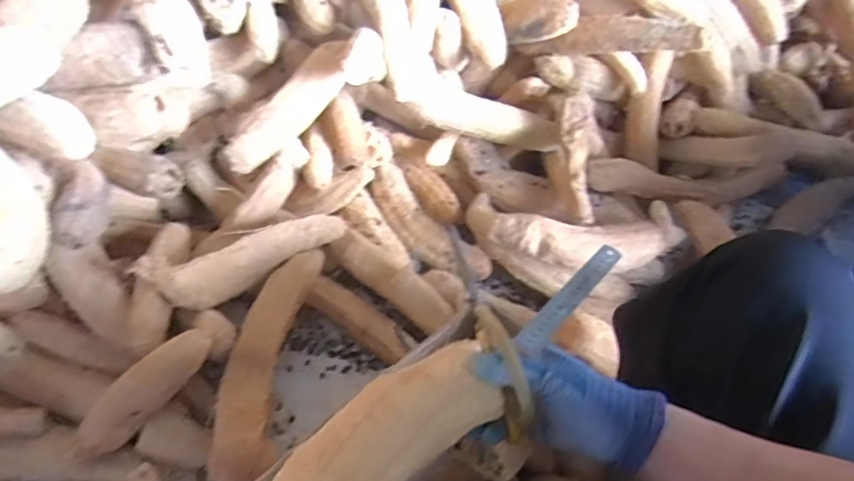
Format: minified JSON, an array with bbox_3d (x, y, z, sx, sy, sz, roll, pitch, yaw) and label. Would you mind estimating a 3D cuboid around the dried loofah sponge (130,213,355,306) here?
[{"bbox_3d":[-0.264,0.027,0.840,0.303,0.089,0.064,-25,54,-21],"label":"dried loofah sponge"}]

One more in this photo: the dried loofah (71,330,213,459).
[{"bbox_3d":[-0.368,0.200,0.697,0.049,0.062,0.204,37,74,26],"label":"dried loofah"}]

